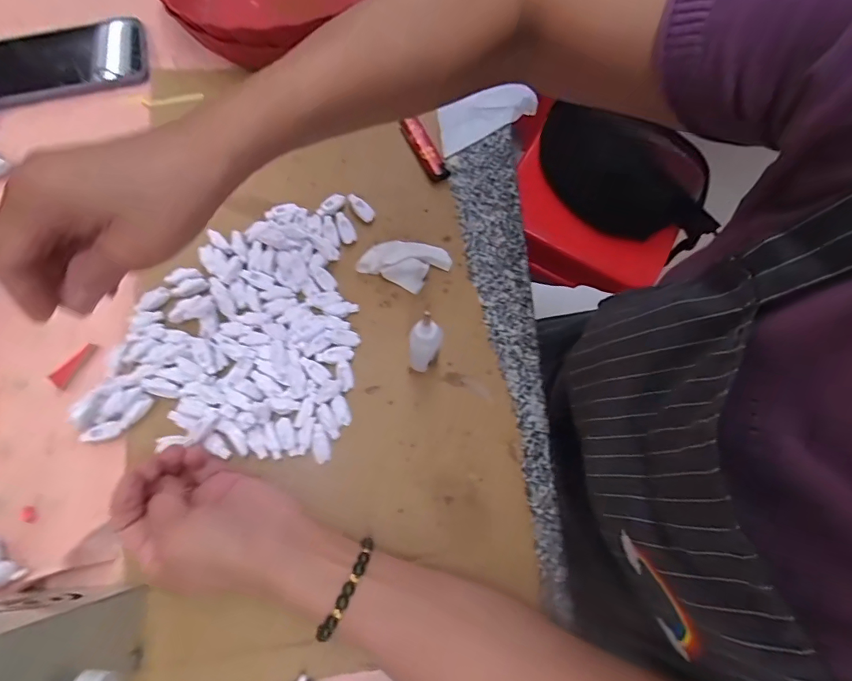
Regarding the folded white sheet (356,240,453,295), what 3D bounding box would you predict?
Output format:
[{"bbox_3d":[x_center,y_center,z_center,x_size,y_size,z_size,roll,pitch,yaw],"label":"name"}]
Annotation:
[{"bbox_3d":[-0.018,-0.068,0.393,0.073,0.022,0.042,17,71,4],"label":"folded white sheet"}]

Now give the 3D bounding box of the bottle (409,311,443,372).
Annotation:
[{"bbox_3d":[-0.001,0.004,0.343,0.022,0.069,0.023,1,71,-2],"label":"bottle"}]

